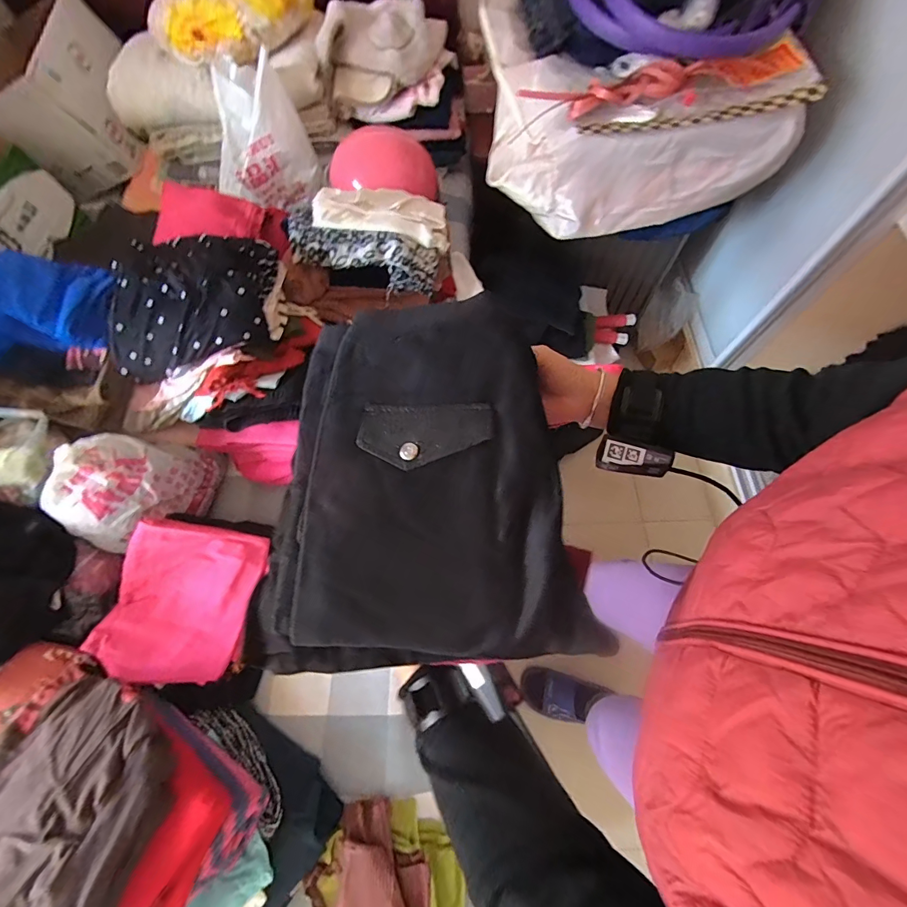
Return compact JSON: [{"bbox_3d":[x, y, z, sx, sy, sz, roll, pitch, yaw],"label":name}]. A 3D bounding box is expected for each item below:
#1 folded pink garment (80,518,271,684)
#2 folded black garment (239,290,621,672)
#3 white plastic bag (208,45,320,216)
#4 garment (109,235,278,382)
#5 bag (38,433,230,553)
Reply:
[{"bbox_3d":[-0.437,0.237,0.661,0.236,0.063,0.235,10,70,-6],"label":"folded pink garment"},{"bbox_3d":[-0.034,0.013,0.354,0.263,0.069,0.301,-3,67,1],"label":"folded black garment"},{"bbox_3d":[-0.471,-0.736,0.962,0.179,0.228,0.197,29,71,13],"label":"white plastic bag"},{"bbox_3d":[-0.434,-0.264,0.677,0.238,0.082,0.230,-7,67,-1],"label":"garment"},{"bbox_3d":[-0.536,0.058,0.698,0.138,0.174,0.216,22,70,11],"label":"bag"}]

